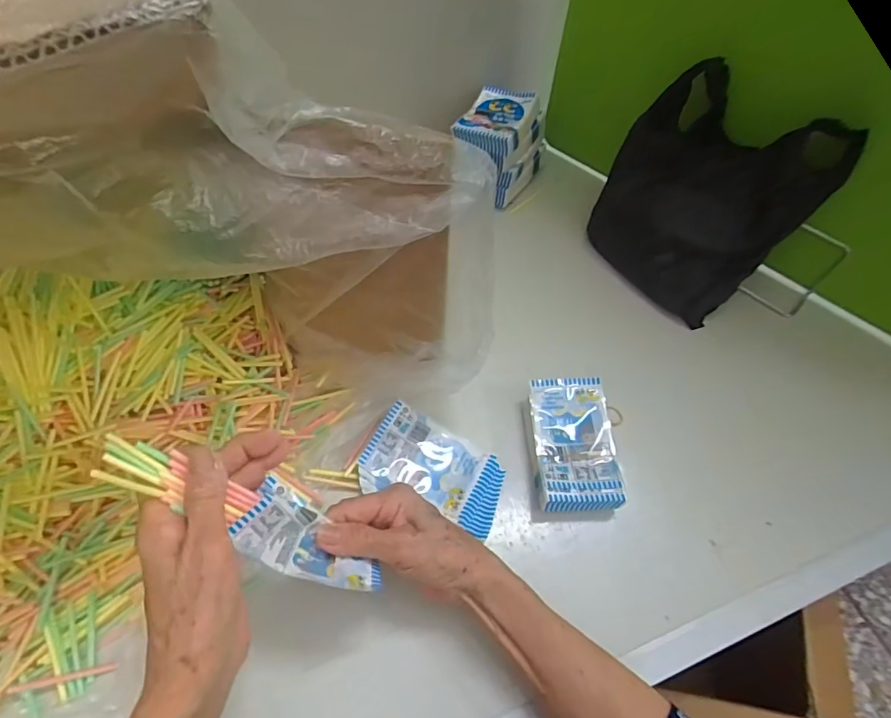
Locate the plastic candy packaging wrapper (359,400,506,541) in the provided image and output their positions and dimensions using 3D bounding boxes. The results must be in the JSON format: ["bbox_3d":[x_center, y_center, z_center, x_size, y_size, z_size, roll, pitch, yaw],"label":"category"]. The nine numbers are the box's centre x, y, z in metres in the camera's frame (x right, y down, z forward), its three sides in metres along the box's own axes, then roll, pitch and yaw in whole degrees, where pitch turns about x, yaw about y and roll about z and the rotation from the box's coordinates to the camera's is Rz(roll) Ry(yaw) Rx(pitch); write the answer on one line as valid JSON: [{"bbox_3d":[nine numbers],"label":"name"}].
[{"bbox_3d":[-0.009,0.095,0.447,0.120,0.015,0.076,21,59,9],"label":"plastic candy packaging wrapper"}]

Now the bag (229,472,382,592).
[{"bbox_3d":[-0.085,0.120,0.327,0.096,0.031,0.045,43,62,-15],"label":"bag"}]

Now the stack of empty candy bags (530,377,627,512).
[{"bbox_3d":[0.113,0.075,0.460,0.068,0.031,0.119,0,58,-4],"label":"stack of empty candy bags"}]

